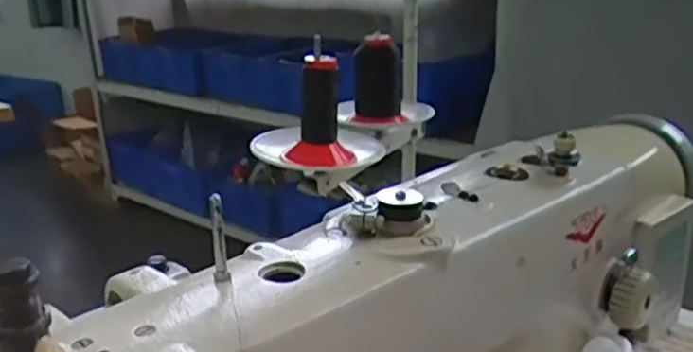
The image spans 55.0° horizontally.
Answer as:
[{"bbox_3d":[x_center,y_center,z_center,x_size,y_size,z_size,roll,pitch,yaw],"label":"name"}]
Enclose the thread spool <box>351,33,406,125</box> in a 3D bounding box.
[{"bbox_3d":[0.033,-0.102,0.706,0.051,0.091,0.043,1,19,8],"label":"thread spool"}]

